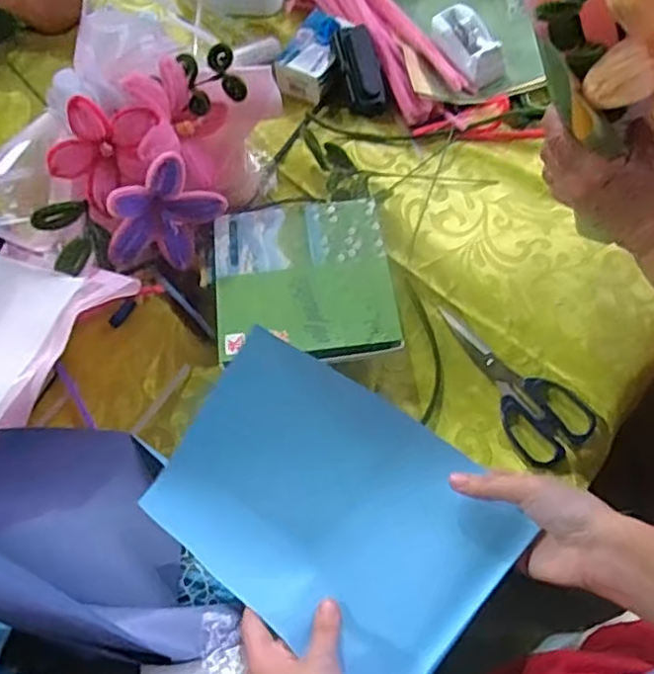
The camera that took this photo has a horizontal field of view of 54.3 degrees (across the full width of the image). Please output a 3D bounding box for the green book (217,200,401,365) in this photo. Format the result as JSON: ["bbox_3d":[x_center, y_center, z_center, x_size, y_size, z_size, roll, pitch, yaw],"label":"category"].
[{"bbox_3d":[-0.023,-0.059,0.625,0.168,0.007,0.180,-7,62,-1],"label":"green book"}]

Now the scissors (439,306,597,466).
[{"bbox_3d":[0.172,0.037,0.608,0.073,0.013,0.175,-32,71,-13],"label":"scissors"}]

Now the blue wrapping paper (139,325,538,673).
[{"bbox_3d":[0.001,0.129,0.463,0.240,0.029,0.177,37,90,11],"label":"blue wrapping paper"}]

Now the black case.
[{"bbox_3d":[0.041,-0.324,0.770,0.049,0.027,0.107,-14,85,-6],"label":"black case"}]

